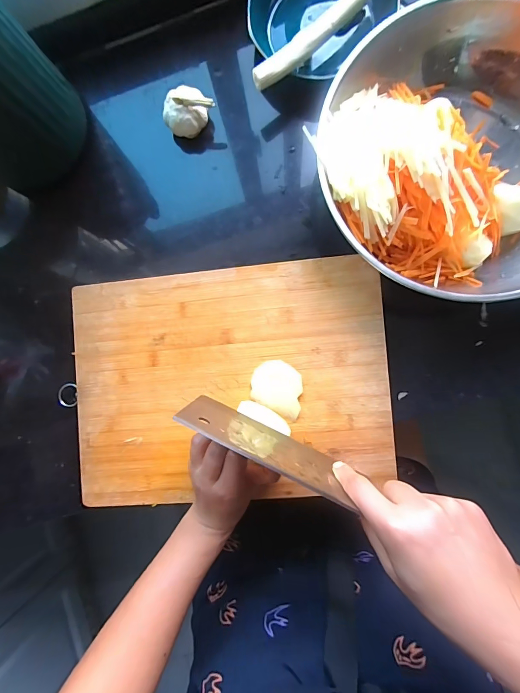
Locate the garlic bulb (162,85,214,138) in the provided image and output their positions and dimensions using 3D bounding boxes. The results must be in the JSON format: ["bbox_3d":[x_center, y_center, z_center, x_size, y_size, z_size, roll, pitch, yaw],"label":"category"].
[{"bbox_3d":[-0.089,-0.286,0.424,0.057,0.047,0.051,-39,85,2],"label":"garlic bulb"}]

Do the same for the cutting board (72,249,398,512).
[{"bbox_3d":[-0.040,0.041,0.409,0.366,0.019,0.265,-5,88,5],"label":"cutting board"}]

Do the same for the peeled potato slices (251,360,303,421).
[{"bbox_3d":[0.023,0.047,0.399,0.064,0.008,0.054,27,91,5],"label":"peeled potato slices"}]

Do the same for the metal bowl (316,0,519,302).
[{"bbox_3d":[0.222,-0.201,0.362,0.305,0.096,0.299,0,89,5],"label":"metal bowl"}]

